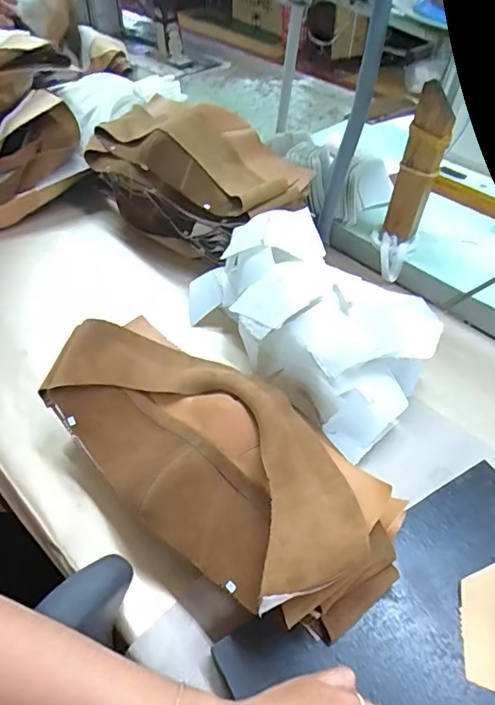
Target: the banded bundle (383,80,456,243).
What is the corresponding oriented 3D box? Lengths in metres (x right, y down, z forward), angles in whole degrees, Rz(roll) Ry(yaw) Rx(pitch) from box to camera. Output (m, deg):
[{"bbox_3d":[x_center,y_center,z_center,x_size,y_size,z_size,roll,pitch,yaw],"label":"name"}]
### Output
[{"bbox_3d":[0.214,-0.222,0.623,0.045,0.202,0.019,18,49,14],"label":"banded bundle"}]

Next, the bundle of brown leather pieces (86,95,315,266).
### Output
[{"bbox_3d":[-0.077,-0.251,0.708,0.329,0.156,0.155,29,53,23],"label":"bundle of brown leather pieces"}]

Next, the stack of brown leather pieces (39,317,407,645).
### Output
[{"bbox_3d":[-0.038,0.087,0.431,0.349,0.081,0.146,31,53,24],"label":"stack of brown leather pieces"}]

